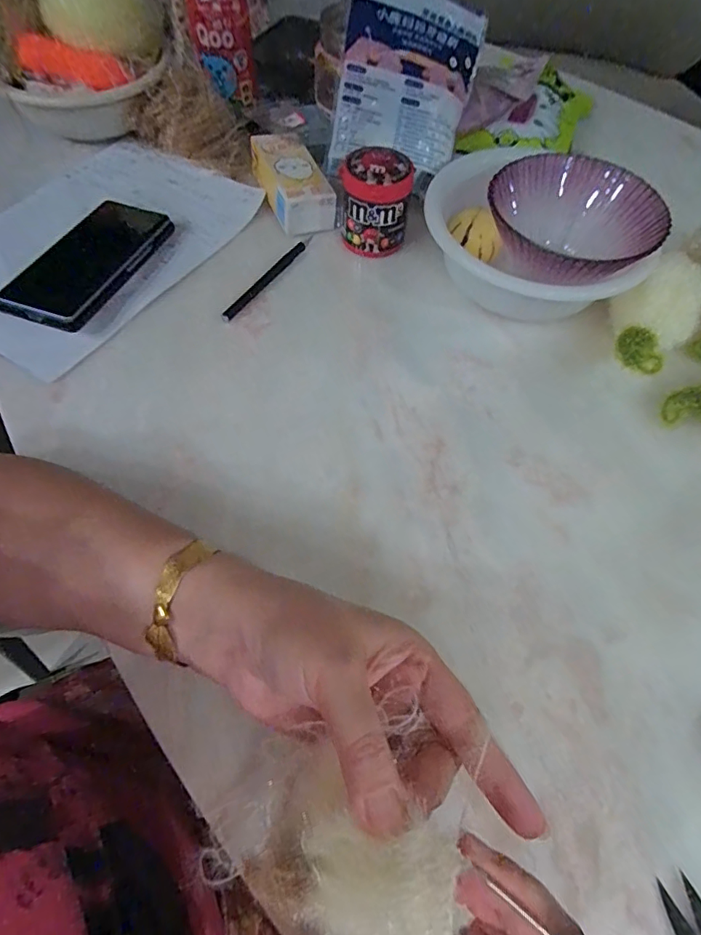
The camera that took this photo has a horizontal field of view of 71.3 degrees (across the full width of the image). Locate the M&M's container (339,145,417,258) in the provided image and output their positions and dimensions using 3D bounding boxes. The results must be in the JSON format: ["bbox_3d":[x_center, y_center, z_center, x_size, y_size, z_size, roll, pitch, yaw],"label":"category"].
[{"bbox_3d":[0.024,-0.260,0.471,0.061,0.073,0.069,5,61,-1],"label":"M&M's container"}]

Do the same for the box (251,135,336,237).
[{"bbox_3d":[-0.058,-0.288,0.499,0.058,0.040,0.110,-18,64,-13],"label":"box"}]

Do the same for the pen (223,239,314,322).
[{"bbox_3d":[-0.075,-0.182,0.461,0.009,0.004,0.133,29,64,12],"label":"pen"}]

